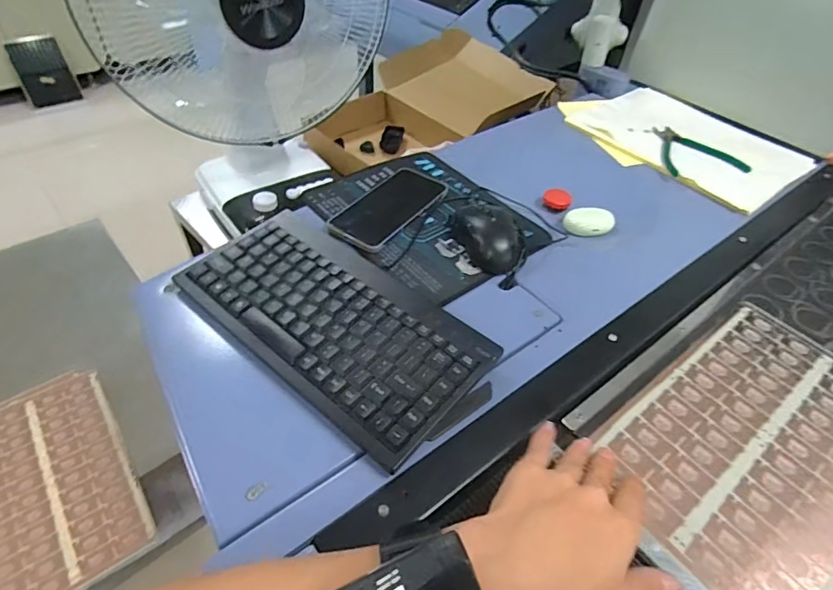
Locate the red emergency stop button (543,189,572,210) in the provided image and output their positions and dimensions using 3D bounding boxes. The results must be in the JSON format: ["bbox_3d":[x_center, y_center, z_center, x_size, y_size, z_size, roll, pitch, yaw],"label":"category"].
[{"bbox_3d":[0.197,-0.134,0.679,0.037,0.013,0.037,18,47,12],"label":"red emergency stop button"}]

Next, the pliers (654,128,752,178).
[{"bbox_3d":[0.416,-0.222,0.742,0.122,0.011,0.133,-2,47,-7],"label":"pliers"}]

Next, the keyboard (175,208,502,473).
[{"bbox_3d":[-0.078,0.021,0.460,0.288,0.026,0.152,34,53,25],"label":"keyboard"}]

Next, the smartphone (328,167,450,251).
[{"bbox_3d":[-0.035,-0.108,0.592,0.084,0.010,0.165,26,50,19],"label":"smartphone"}]

